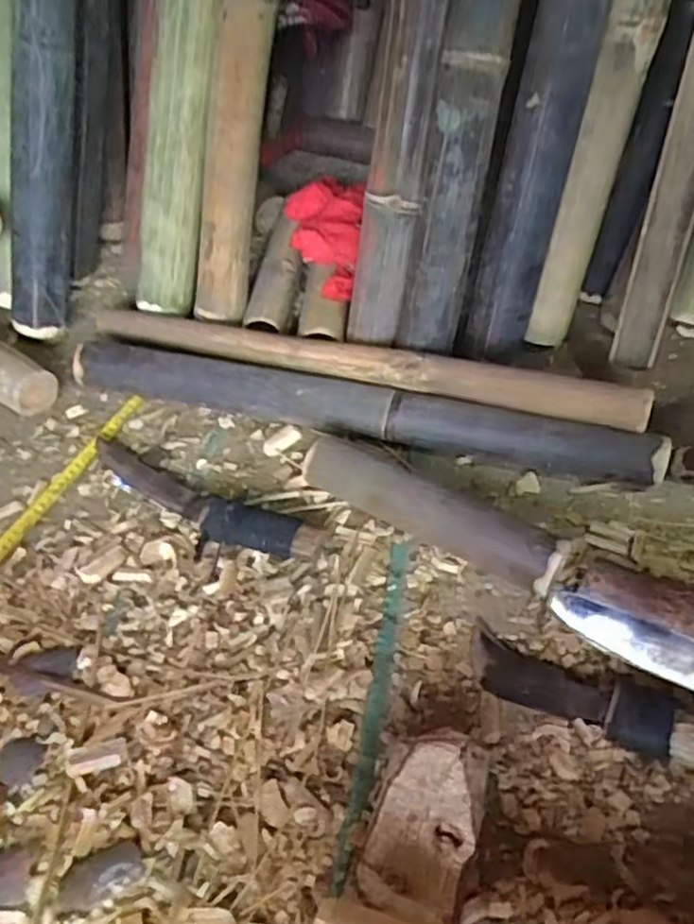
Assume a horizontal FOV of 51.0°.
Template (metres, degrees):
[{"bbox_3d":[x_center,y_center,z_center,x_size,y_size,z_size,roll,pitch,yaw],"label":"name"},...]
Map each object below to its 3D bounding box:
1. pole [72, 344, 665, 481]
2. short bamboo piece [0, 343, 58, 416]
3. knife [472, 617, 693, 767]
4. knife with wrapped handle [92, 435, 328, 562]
[{"bbox_3d":[0.002,-0.060,0.805,0.650,0.064,0.052,10,51,12],"label":"pole"},{"bbox_3d":[-0.419,-0.110,0.874,0.164,0.062,0.061,26,56,23],"label":"short bamboo piece"},{"bbox_3d":[0.204,0.195,0.585,0.232,0.031,0.052,15,50,34],"label":"knife"},{"bbox_3d":[-0.157,0.037,0.755,0.293,0.035,0.053,22,54,21],"label":"knife with wrapped handle"}]

